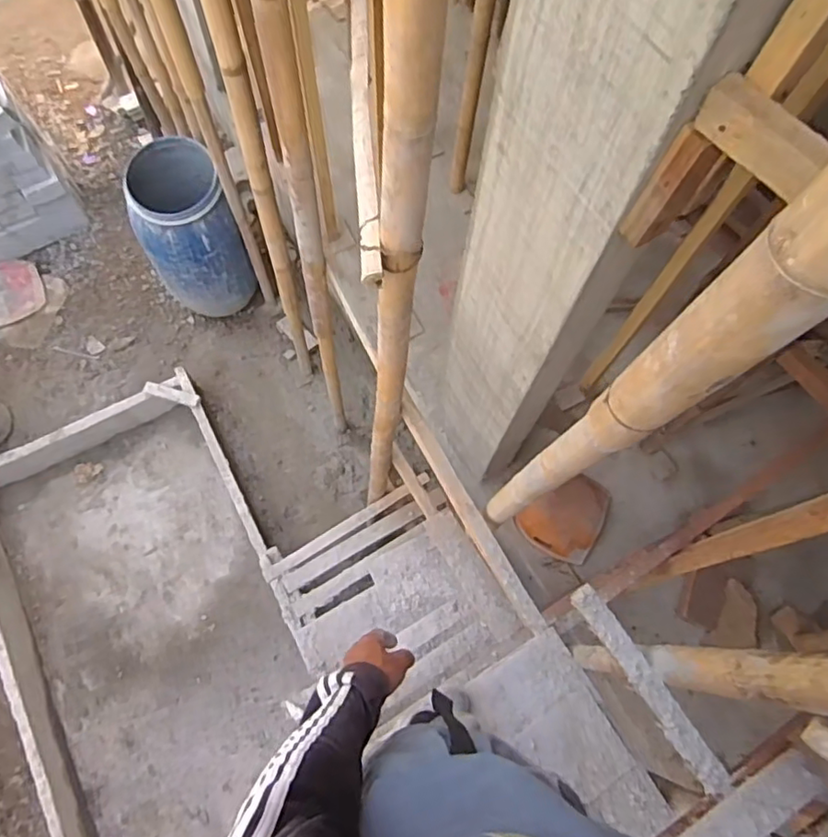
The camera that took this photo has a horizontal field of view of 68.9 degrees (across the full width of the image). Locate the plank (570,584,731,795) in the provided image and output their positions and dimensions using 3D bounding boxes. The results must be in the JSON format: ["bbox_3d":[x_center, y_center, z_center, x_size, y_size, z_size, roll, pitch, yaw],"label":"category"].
[{"bbox_3d":[0.376,0.427,0.974,0.044,0.019,0.345,-30,73,-13],"label":"plank"}]

